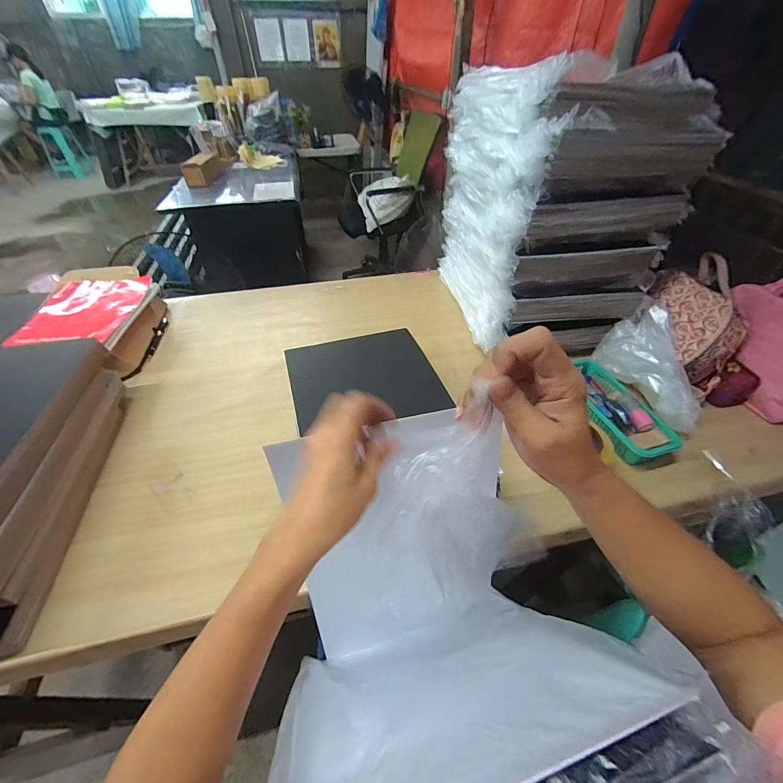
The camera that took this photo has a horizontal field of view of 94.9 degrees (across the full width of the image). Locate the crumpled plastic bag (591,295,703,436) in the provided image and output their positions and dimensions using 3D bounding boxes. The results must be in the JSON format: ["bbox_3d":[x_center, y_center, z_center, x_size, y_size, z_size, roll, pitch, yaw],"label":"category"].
[{"bbox_3d":[0.474,-0.044,0.665,0.118,0.084,0.253,-3,61,-2],"label":"crumpled plastic bag"}]

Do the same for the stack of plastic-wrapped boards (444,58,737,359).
[{"bbox_3d":[0.322,-0.398,0.770,0.315,0.448,0.427,-5,44,-4],"label":"stack of plastic-wrapped boards"}]

